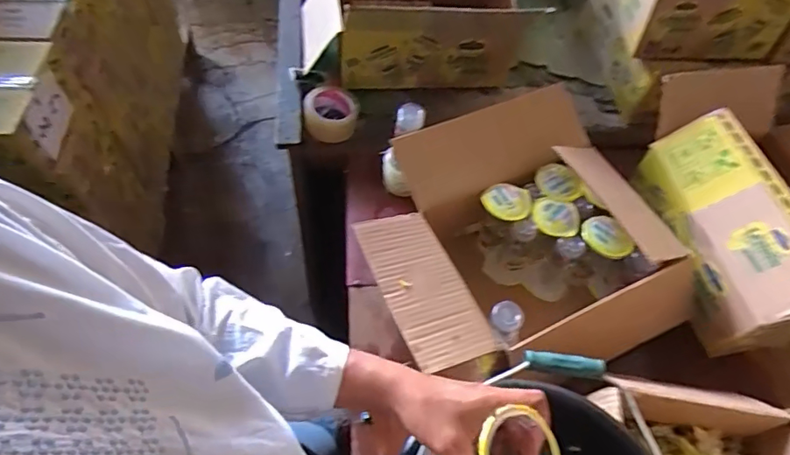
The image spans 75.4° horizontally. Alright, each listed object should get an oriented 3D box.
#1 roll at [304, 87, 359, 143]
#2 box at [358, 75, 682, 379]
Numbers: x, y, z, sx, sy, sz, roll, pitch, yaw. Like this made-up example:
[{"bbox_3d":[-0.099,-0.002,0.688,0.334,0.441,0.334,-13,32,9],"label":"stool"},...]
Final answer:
[{"bbox_3d":[-0.121,-0.215,0.958,0.095,0.046,0.102,2,58,-3],"label":"roll"},{"bbox_3d":[0.176,0.021,0.803,0.461,0.175,0.399,-14,60,-13],"label":"box"}]

